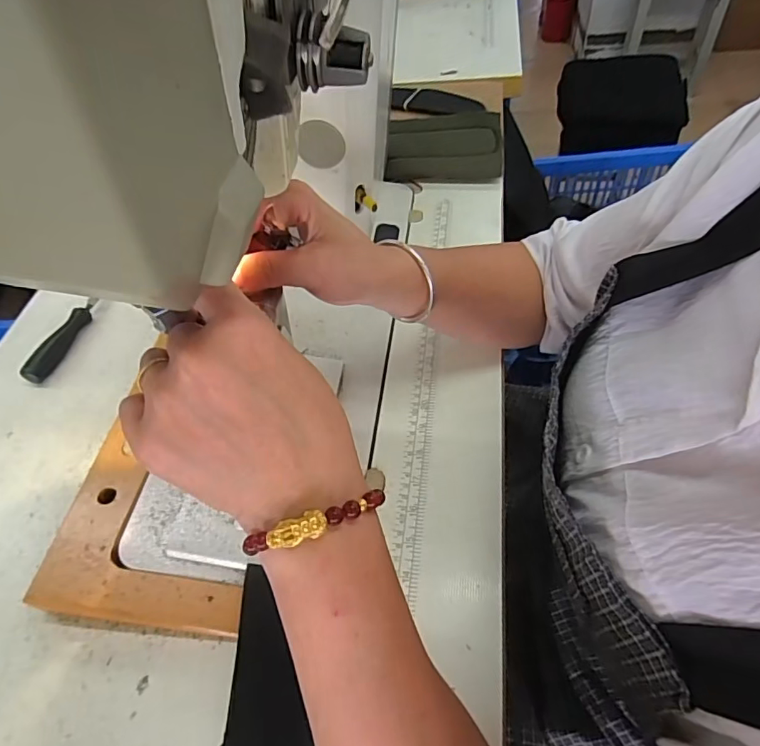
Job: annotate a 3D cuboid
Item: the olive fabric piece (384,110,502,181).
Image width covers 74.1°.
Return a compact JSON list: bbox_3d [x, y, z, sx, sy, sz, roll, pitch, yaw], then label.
[{"bbox_3d":[0.088,-0.314,0.693,0.150,0.033,0.130,2,54,9],"label":"olive fabric piece"}]

